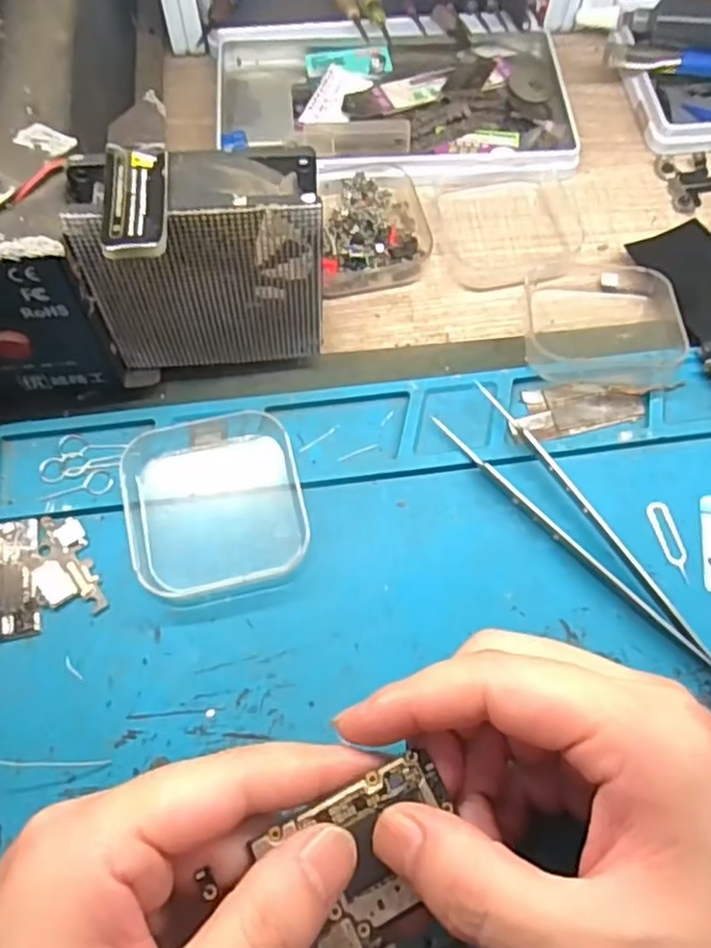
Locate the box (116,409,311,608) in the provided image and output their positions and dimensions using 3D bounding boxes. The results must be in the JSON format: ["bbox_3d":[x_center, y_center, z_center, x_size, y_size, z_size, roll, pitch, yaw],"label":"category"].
[{"bbox_3d":[-0.053,0.009,0.257,0.064,0.017,0.070,-12,67,-6],"label":"box"}]

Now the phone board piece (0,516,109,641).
[{"bbox_3d":[-0.113,0.035,0.250,0.036,0.004,0.043,-13,67,-6],"label":"phone board piece"}]

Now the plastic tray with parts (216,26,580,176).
[{"bbox_3d":[0.019,-0.192,0.348,0.177,0.021,0.108,1,66,0],"label":"plastic tray with parts"}]

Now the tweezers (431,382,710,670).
[{"bbox_3d":[0.093,0.029,0.254,0.026,0.009,0.157,-37,71,-15],"label":"tweezers"}]

